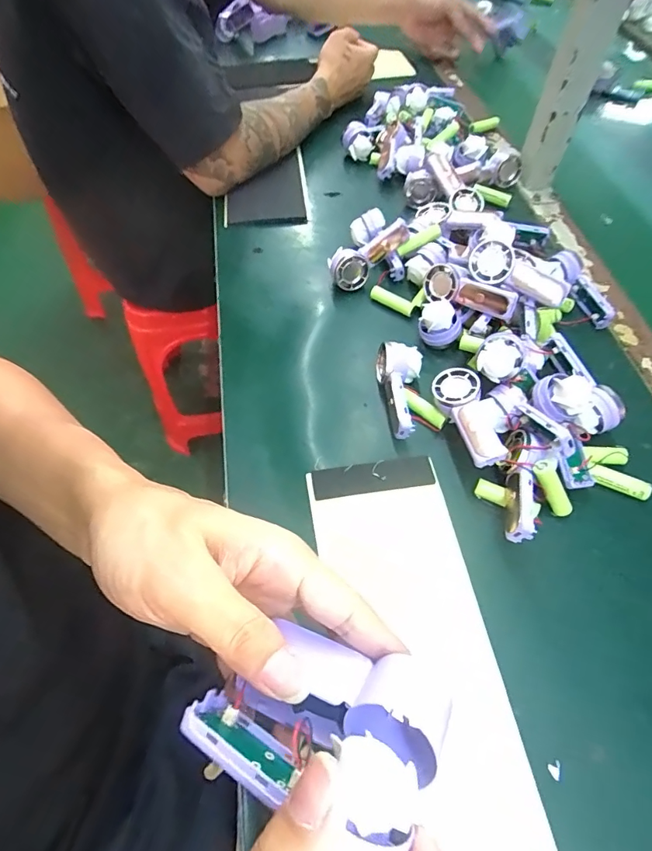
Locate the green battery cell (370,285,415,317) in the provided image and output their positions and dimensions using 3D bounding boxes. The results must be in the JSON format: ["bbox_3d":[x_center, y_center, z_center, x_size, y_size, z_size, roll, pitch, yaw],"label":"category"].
[{"bbox_3d":[0.070,-0.130,0.481,0.051,0.014,0.011,32,64,20],"label":"green battery cell"}]

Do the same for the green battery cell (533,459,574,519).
[{"bbox_3d":[0.176,0.051,0.354,0.014,0.011,0.052,-41,110,-22],"label":"green battery cell"}]

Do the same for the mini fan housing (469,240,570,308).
[{"bbox_3d":[0.176,-0.137,0.417,0.090,0.026,0.027,29,62,5],"label":"mini fan housing"}]

